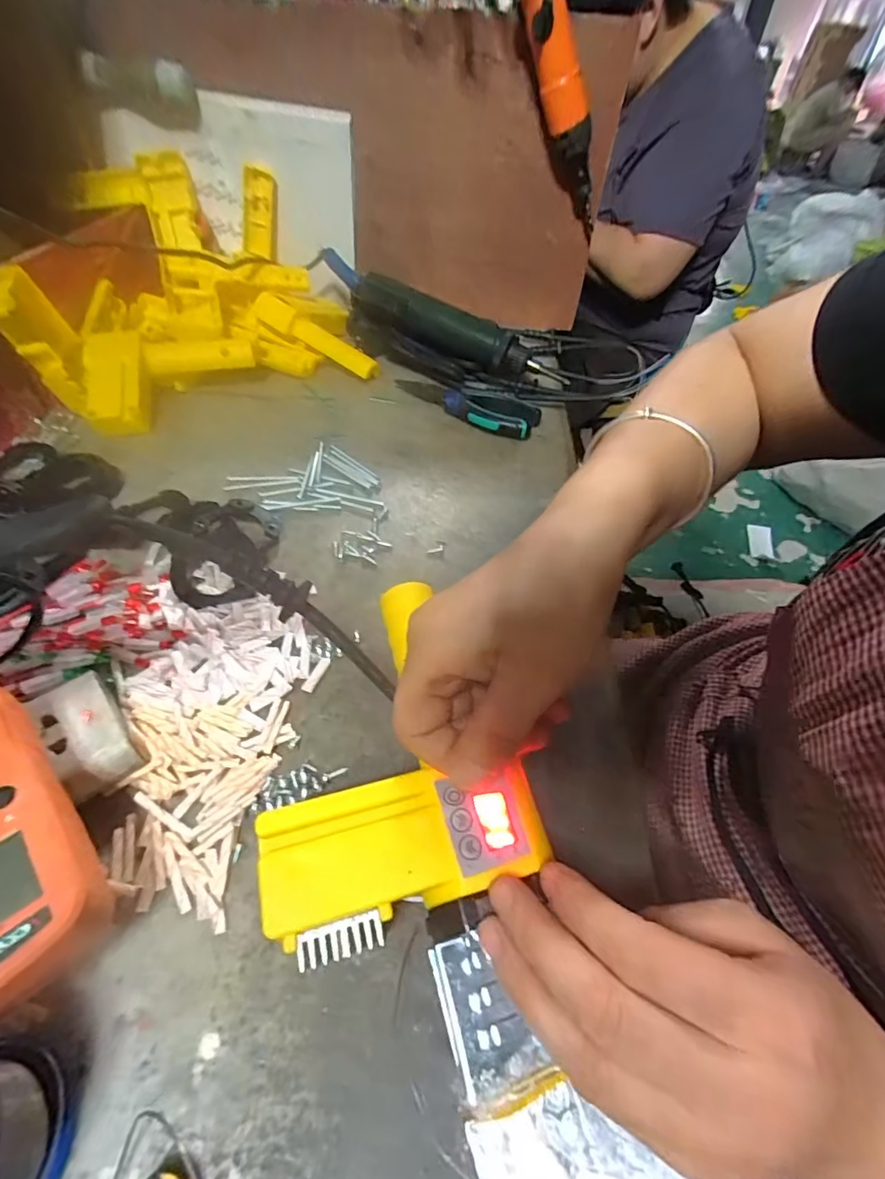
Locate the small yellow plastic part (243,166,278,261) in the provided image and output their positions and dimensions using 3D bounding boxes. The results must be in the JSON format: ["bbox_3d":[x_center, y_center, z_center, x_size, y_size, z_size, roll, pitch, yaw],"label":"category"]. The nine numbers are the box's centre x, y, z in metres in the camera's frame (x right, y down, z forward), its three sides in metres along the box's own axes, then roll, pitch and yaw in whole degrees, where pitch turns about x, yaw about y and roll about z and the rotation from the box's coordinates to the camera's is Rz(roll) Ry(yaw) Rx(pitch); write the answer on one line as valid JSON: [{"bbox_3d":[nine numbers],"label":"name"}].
[{"bbox_3d":[-0.216,-0.443,0.588,0.036,0.085,0.009,6,45,-15],"label":"small yellow plastic part"}]

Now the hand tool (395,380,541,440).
[{"bbox_3d":[0.021,-0.189,0.508,0.154,0.022,0.054,21,51,15],"label":"hand tool"}]

